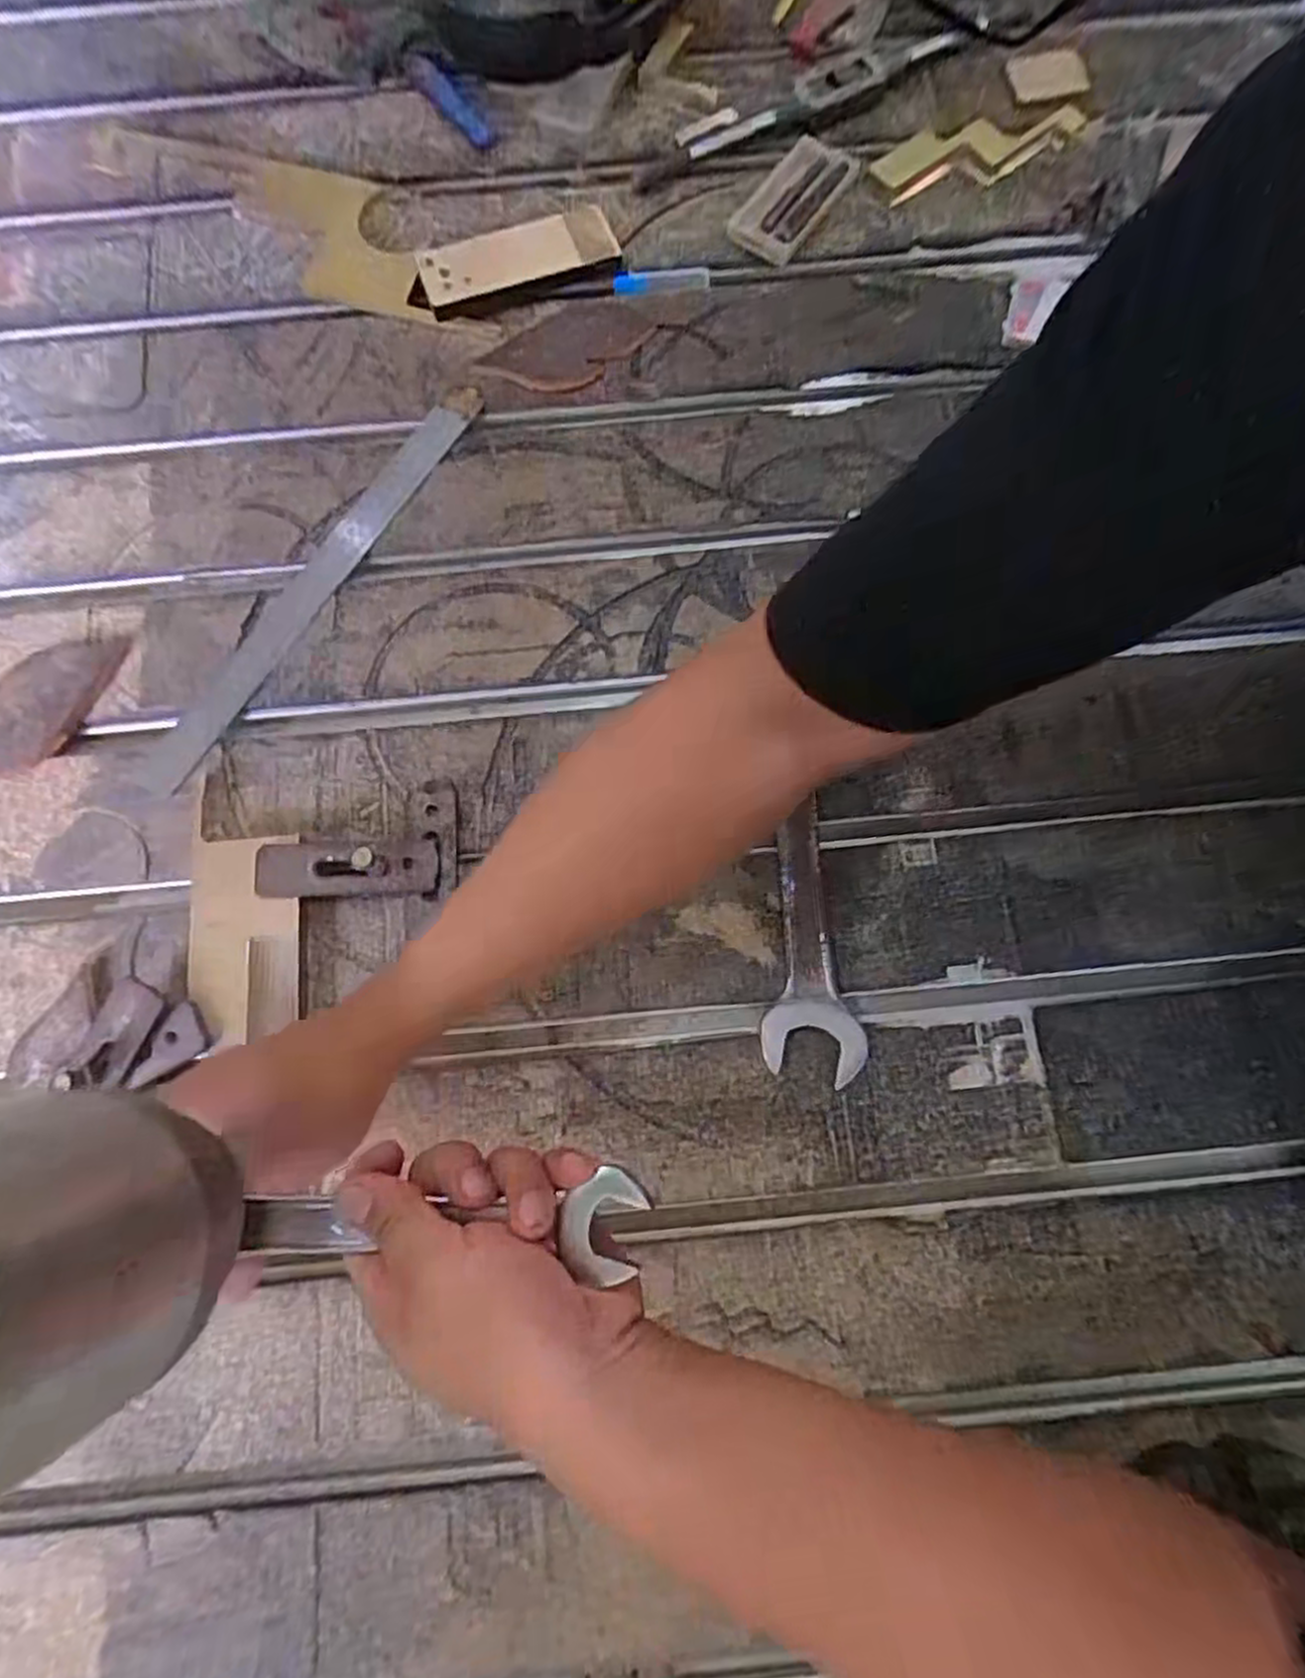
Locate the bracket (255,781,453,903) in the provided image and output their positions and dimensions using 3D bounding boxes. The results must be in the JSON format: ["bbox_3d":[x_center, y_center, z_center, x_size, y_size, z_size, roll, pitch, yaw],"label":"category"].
[{"bbox_3d":[-0.167,-0.002,0.424,0.107,0.038,0.067,-2,78,0],"label":"bracket"}]

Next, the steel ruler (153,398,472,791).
[{"bbox_3d":[-0.217,-0.157,0.479,0.034,0.007,0.299,31,80,13],"label":"steel ruler"}]

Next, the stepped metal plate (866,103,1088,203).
[{"bbox_3d":[0.237,-0.492,0.542,0.160,0.007,0.046,-15,78,-2],"label":"stepped metal plate"}]

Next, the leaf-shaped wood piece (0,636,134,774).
[{"bbox_3d":[-0.365,-0.085,0.455,0.045,0.015,0.107,33,80,7],"label":"leaf-shaped wood piece"}]

